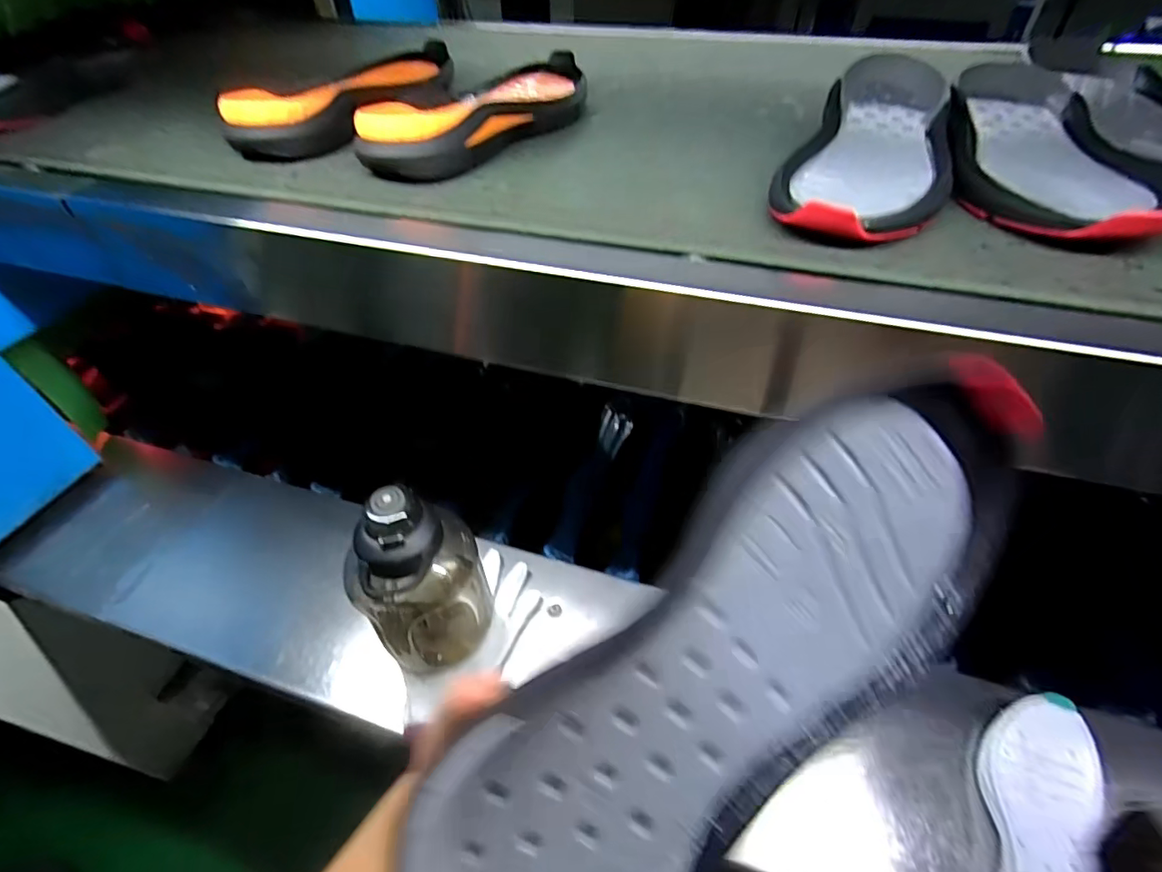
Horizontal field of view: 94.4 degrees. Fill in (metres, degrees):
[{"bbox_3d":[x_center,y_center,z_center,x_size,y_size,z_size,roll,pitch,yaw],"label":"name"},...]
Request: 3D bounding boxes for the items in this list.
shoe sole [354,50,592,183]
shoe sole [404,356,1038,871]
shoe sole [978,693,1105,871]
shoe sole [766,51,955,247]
[{"bbox_3d":[-0.085,-0.341,0.552,0.101,0.053,0.324,22,54,20],"label":"shoe sole"},{"bbox_3d":[0.067,0.092,0.227,0.315,0.042,0.121,-36,84,-11],"label":"shoe sole"},{"bbox_3d":[0.408,0.345,0.466,0.093,0.050,0.239,15,51,15],"label":"shoe sole"},{"bbox_3d":[0.247,-0.241,0.447,0.116,0.047,0.309,23,54,21],"label":"shoe sole"}]

